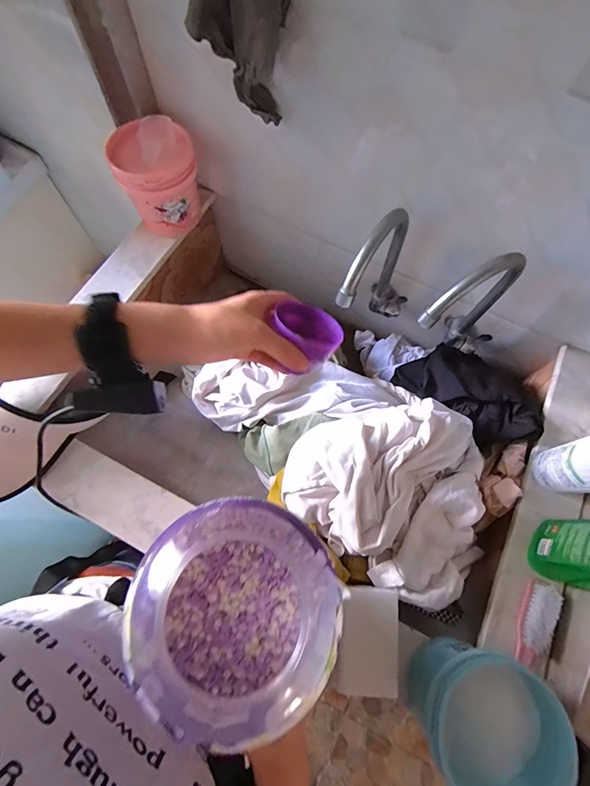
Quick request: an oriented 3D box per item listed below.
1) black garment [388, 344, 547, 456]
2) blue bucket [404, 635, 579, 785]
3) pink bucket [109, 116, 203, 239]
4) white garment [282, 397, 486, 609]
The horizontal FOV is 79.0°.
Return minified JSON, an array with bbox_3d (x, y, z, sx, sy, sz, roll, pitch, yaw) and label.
[{"bbox_3d":[0.289,-0.001,0.587,0.135,0.101,0.217,-38,76,-14],"label":"black garment"},{"bbox_3d":[0.183,0.321,0.363,0.119,0.114,0.107,31,72,8],"label":"blue bucket"},{"bbox_3d":[-0.210,-0.332,0.558,0.121,0.126,0.103,-20,73,-9],"label":"pink bucket"},{"bbox_3d":[0.152,0.112,0.460,0.287,0.080,0.252,38,73,10],"label":"white garment"}]

